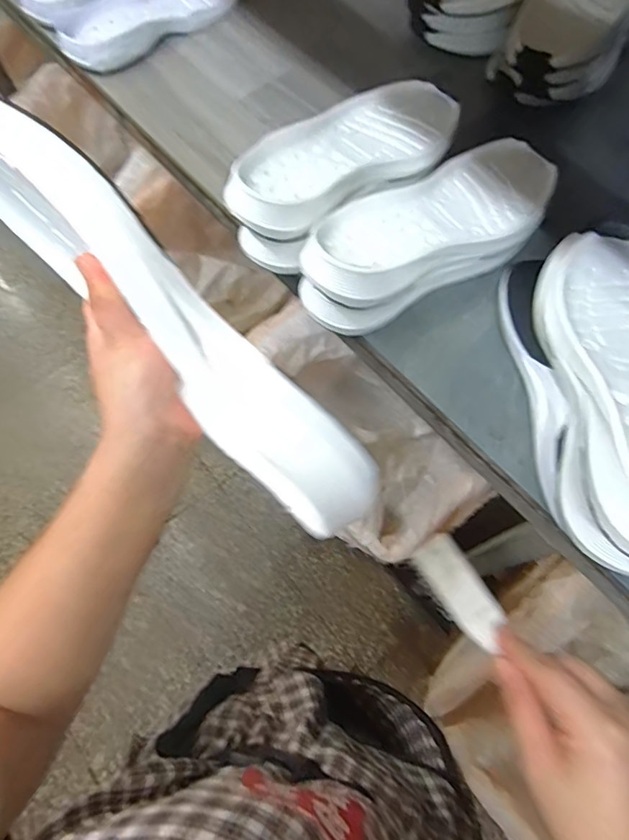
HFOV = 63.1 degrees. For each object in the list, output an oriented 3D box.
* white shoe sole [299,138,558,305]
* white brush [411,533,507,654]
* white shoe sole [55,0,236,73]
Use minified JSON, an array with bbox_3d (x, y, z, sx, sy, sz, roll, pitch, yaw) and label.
[{"bbox_3d":[0.118,-0.188,0.479,0.280,0.042,0.110,-36,72,-13],"label":"white shoe sole"},{"bbox_3d":[0.097,0.113,0.336,0.032,0.011,0.072,-31,74,-12],"label":"white brush"},{"bbox_3d":[-0.202,-0.543,0.670,0.291,0.031,0.112,-41,74,-15],"label":"white shoe sole"}]

